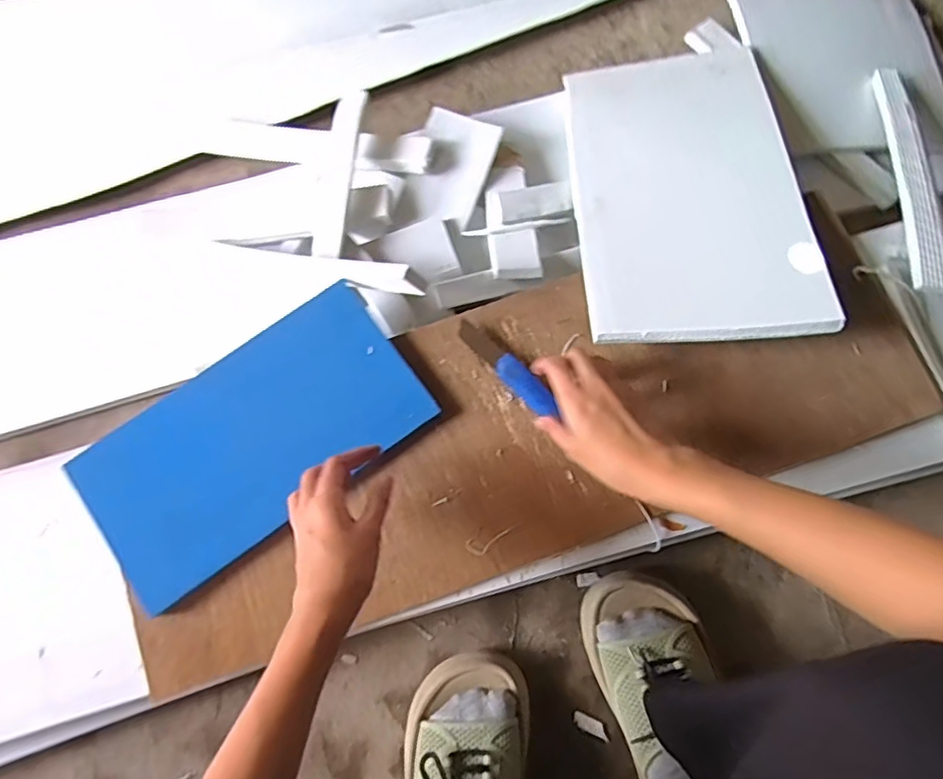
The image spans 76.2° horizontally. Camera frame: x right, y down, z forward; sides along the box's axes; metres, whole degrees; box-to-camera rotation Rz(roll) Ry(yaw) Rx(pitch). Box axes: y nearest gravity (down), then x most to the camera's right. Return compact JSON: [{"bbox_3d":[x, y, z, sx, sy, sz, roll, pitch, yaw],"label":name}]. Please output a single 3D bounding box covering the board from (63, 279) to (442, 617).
[{"bbox_3d":[-0.183,0.039,0.510,0.279,0.025,0.149,-36,77,-7],"label":"board"}]

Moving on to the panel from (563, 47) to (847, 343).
[{"bbox_3d":[0.199,-0.200,0.575,0.197,0.016,0.358,-4,61,9],"label":"panel"}]

